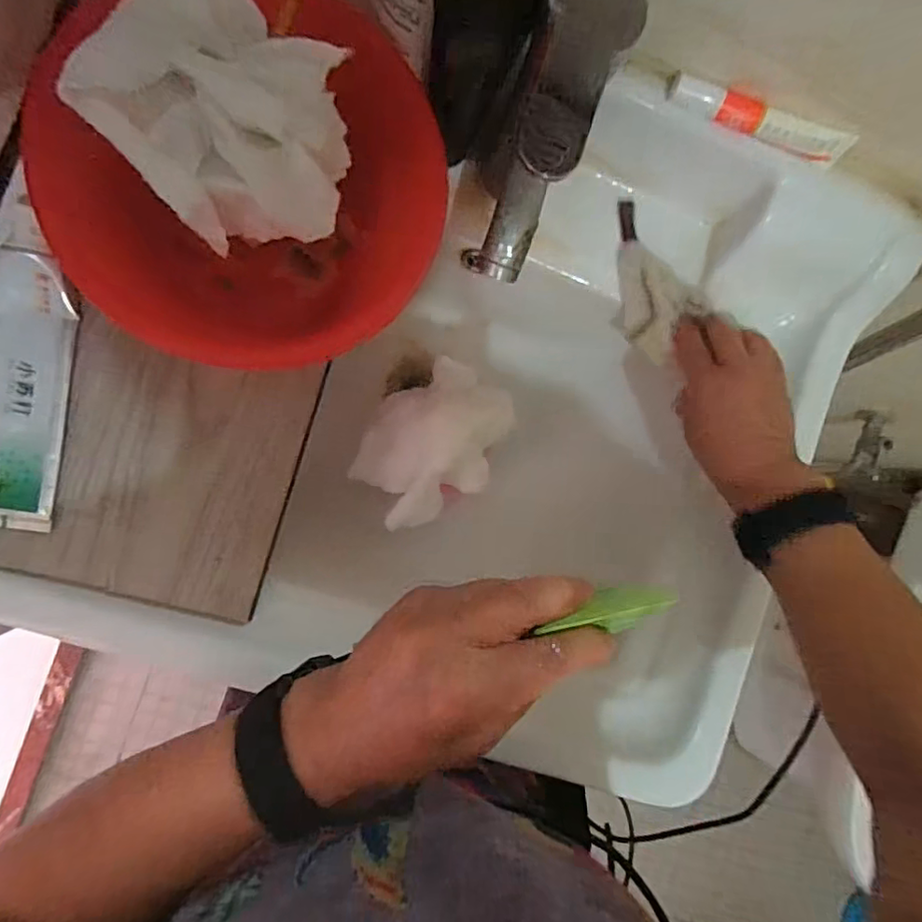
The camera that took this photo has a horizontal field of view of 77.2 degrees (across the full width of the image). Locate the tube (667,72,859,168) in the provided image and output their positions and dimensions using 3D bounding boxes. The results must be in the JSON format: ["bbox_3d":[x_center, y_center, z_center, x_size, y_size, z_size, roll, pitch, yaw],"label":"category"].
[{"bbox_3d":[0.202,-0.230,0.386,0.126,0.025,0.021,20,87,-8],"label":"tube"}]

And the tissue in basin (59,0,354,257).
[{"bbox_3d":[-0.111,-0.169,0.300,0.116,0.080,0.111,40,84,-7],"label":"tissue in basin"}]

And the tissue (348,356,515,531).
[{"bbox_3d":[-0.021,-0.014,0.444,0.125,0.081,0.094,-39,96,-7],"label":"tissue"}]

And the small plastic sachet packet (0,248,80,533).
[{"bbox_3d":[-0.272,-0.041,0.357,0.048,0.018,0.166,8,89,-9],"label":"small plastic sachet packet"}]

